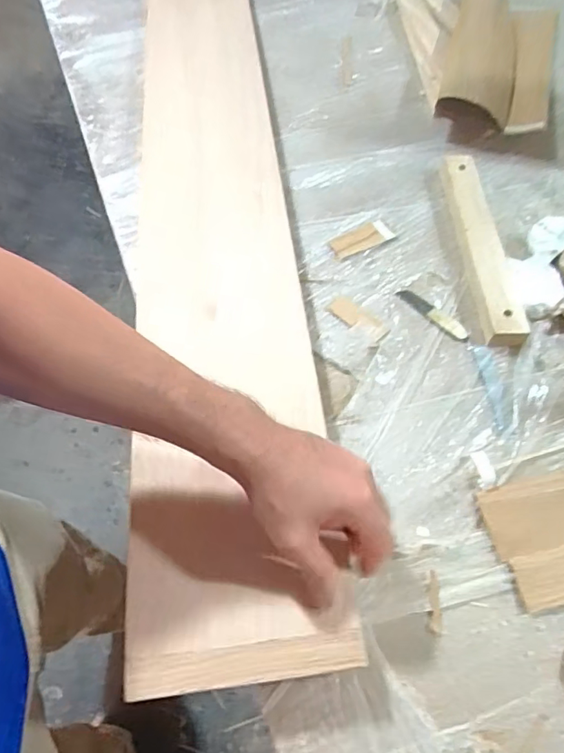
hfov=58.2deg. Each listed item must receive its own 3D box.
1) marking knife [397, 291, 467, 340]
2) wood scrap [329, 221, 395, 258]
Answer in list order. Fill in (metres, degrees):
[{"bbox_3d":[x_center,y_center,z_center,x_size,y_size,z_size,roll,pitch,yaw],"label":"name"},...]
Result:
[{"bbox_3d":[0.174,-0.073,0.587,0.091,0.005,0.021,37,67,19],"label":"marking knife"},{"bbox_3d":[0.100,-0.174,0.646,0.079,0.007,0.031,-23,63,-12],"label":"wood scrap"}]

